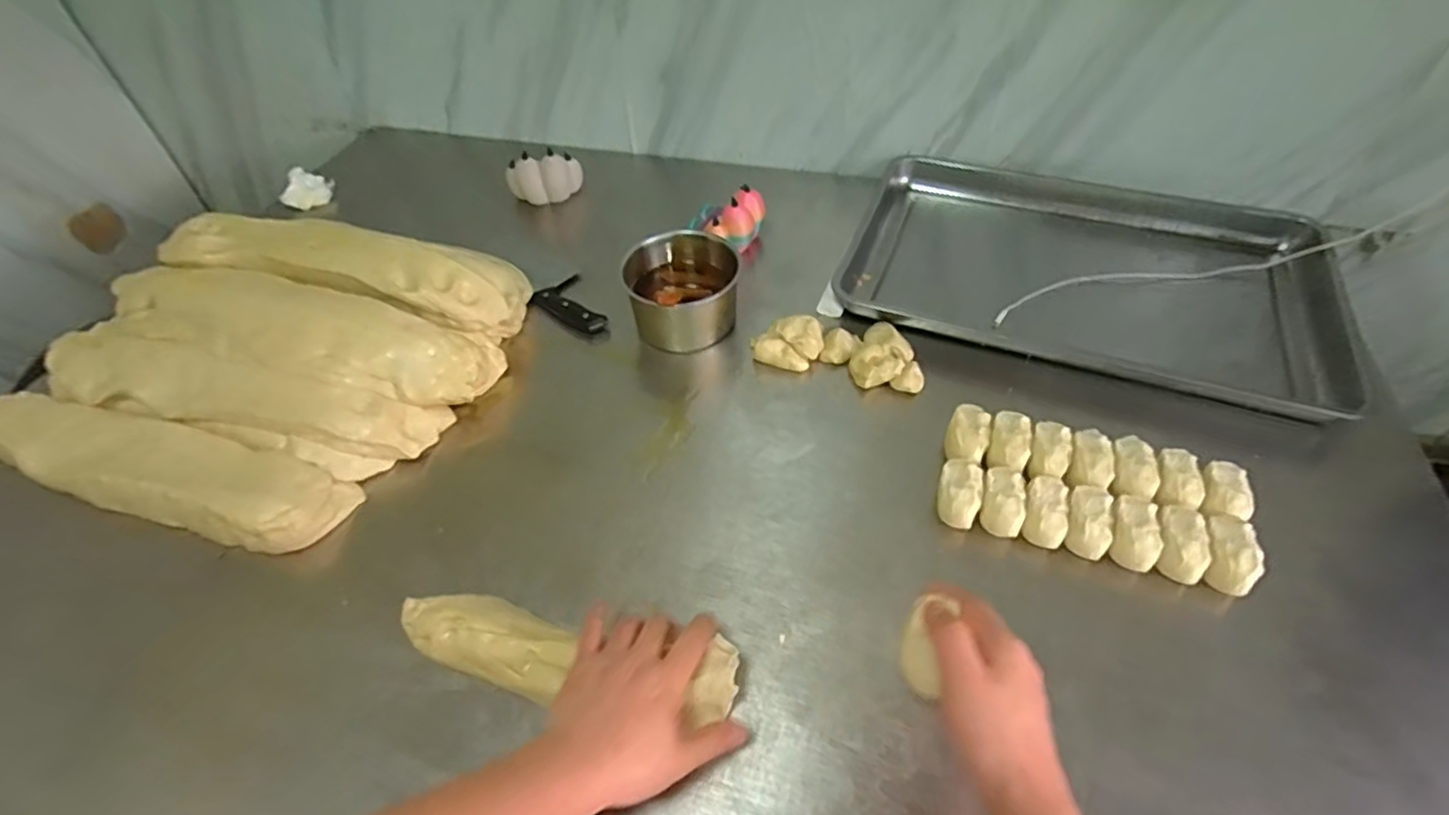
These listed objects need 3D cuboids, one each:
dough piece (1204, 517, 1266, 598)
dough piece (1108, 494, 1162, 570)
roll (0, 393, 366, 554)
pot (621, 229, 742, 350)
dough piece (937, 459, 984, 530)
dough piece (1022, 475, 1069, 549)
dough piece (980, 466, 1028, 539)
[{"bbox_3d":[0.500,0.152,0.643,0.049,0.061,0.081,12,49,15],"label":"dough piece"},{"bbox_3d":[0.407,0.131,0.648,0.043,0.057,0.072,9,48,13],"label":"dough piece"},{"bbox_3d":[-0.694,0.072,0.765,0.549,0.059,0.106,11,49,14],"label":"roll"},{"bbox_3d":[-0.064,-0.156,0.896,0.140,0.127,0.153,-32,52,-23],"label":"pot"},{"bbox_3d":[0.246,0.094,0.677,0.042,0.045,0.067,14,50,17],"label":"dough piece"},{"bbox_3d":[0.329,0.113,0.668,0.040,0.049,0.076,12,49,15],"label":"dough piece"},{"bbox_3d":[0.288,0.104,0.673,0.041,0.048,0.075,13,49,16],"label":"dough piece"}]

